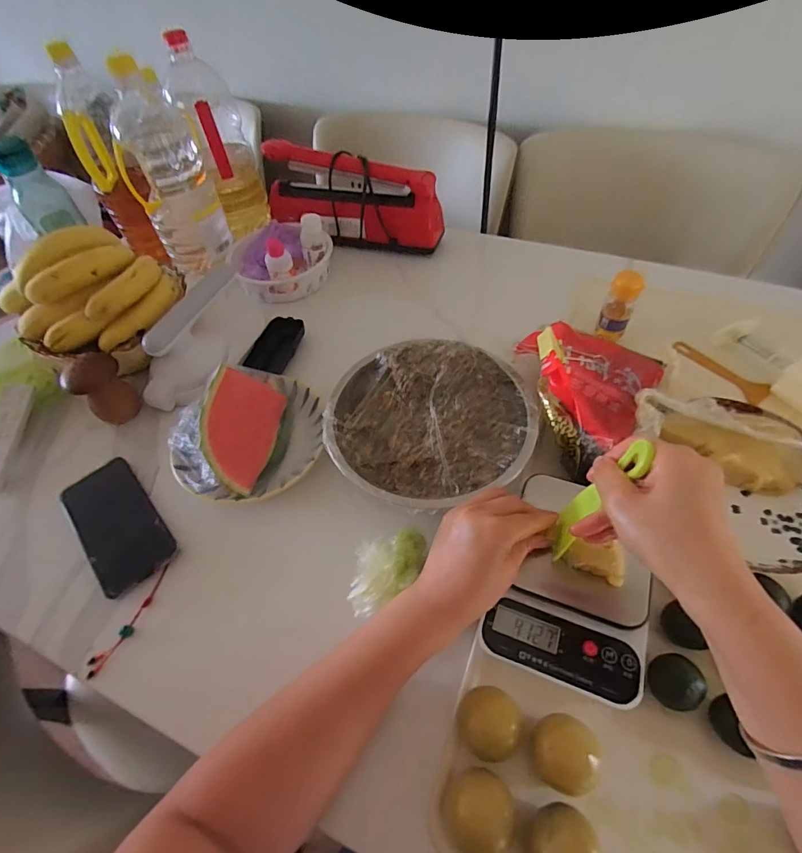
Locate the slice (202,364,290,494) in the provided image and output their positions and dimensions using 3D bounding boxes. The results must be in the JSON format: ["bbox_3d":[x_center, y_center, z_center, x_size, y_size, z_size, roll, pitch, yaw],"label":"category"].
[{"bbox_3d":[-0.178,0.006,0.503,0.092,0.065,0.124,15,56,16],"label":"slice"}]

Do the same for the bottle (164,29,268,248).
[{"bbox_3d":[-0.294,-0.454,0.730,0.098,0.268,0.099,-17,53,-8],"label":"bottle"}]

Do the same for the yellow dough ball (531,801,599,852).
[{"bbox_3d":[0.108,0.283,0.301,0.038,0.034,0.047,27,60,23],"label":"yellow dough ball"}]

